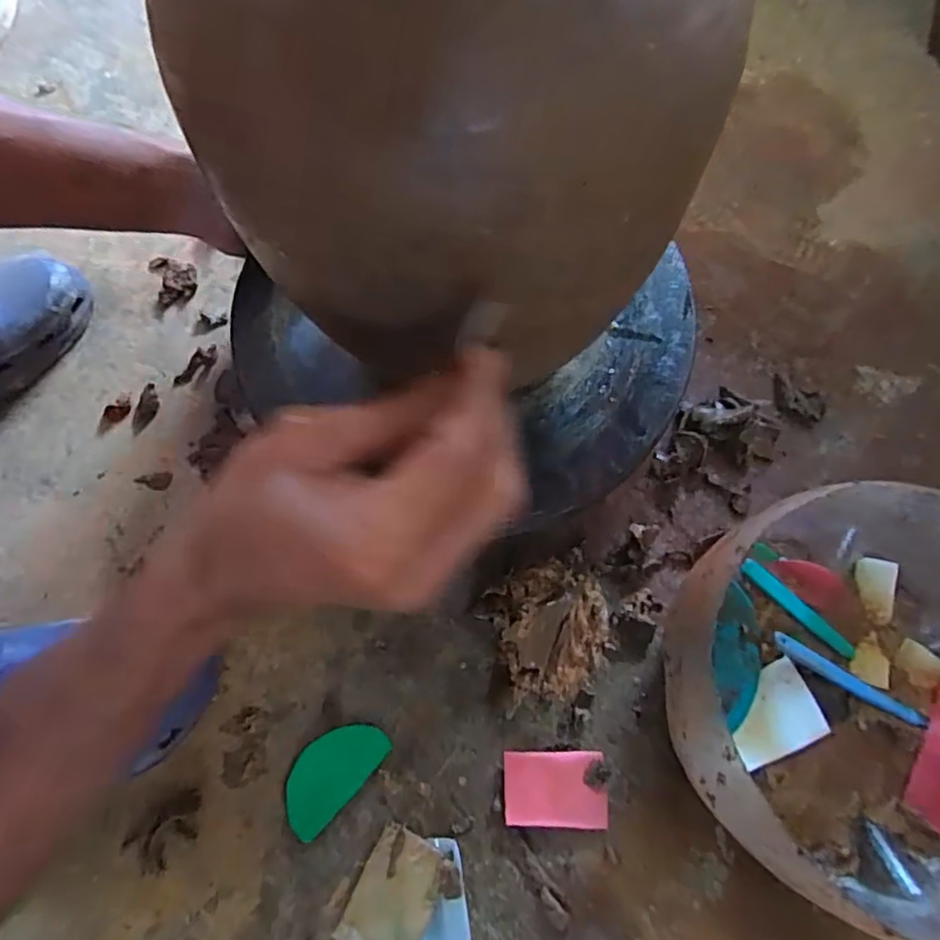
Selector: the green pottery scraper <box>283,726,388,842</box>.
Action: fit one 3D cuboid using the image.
[{"bbox_3d":[-0.099,0.214,0.431,0.045,0.004,0.081,37,68,17],"label":"green pottery scraper"}]

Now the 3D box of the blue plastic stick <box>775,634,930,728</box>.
[{"bbox_3d":[0.267,0.148,0.426,0.115,0.011,0.012,29,73,10],"label":"blue plastic stick"}]

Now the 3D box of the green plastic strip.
[{"bbox_3d":[0.245,0.103,0.454,0.098,0.004,0.013,42,82,8],"label":"green plastic strip"}]

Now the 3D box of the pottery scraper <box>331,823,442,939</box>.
[{"bbox_3d":[-0.052,0.286,0.403,0.051,0.015,0.076,25,73,9],"label":"pottery scraper"}]

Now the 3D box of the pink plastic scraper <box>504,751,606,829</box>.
[{"bbox_3d":[0.060,0.225,0.426,0.070,0.012,0.047,0,71,1],"label":"pink plastic scraper"}]

